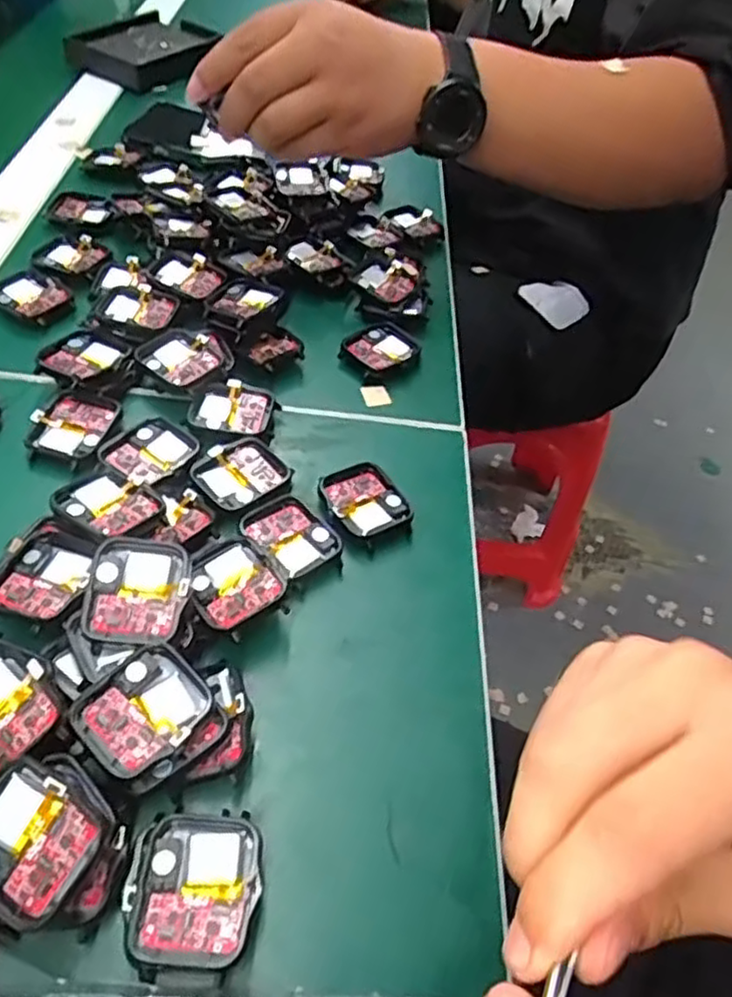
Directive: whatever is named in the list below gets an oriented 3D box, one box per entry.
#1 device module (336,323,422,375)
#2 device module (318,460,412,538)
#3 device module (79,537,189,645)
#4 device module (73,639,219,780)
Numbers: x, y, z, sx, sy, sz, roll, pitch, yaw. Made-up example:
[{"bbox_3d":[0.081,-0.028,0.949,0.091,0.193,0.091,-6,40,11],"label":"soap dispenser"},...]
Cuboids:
[{"bbox_3d":[0.008,-0.093,0.432,0.040,0.009,0.045,35,54,20],"label":"device module"},{"bbox_3d":[-0.001,0.001,0.345,0.036,0.009,0.042,-23,57,-25],"label":"device module"},{"bbox_3d":[-0.091,0.037,0.276,0.037,0.012,0.042,9,64,-7],"label":"device module"},{"bbox_3d":[-0.078,0.077,0.249,0.043,0.014,0.036,-34,62,-31],"label":"device module"}]

